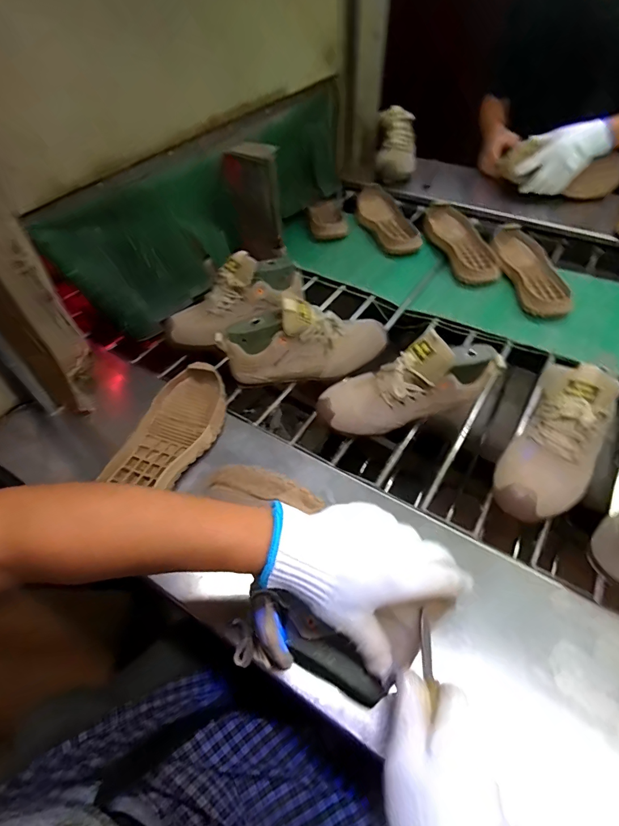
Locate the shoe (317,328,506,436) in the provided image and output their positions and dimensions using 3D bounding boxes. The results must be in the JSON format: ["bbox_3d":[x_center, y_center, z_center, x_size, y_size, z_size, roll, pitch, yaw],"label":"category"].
[{"bbox_3d":[0.144,-0.053,0.590,0.270,0.107,0.090,-13,52,-8],"label":"shoe"}]

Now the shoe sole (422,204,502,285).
[{"bbox_3d":[0.345,-0.389,0.922,0.119,0.033,0.267,-7,51,-3],"label":"shoe sole"}]

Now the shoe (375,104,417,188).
[{"bbox_3d":[0.235,-0.724,1.096,0.108,0.083,0.219,3,75,5],"label":"shoe"}]

